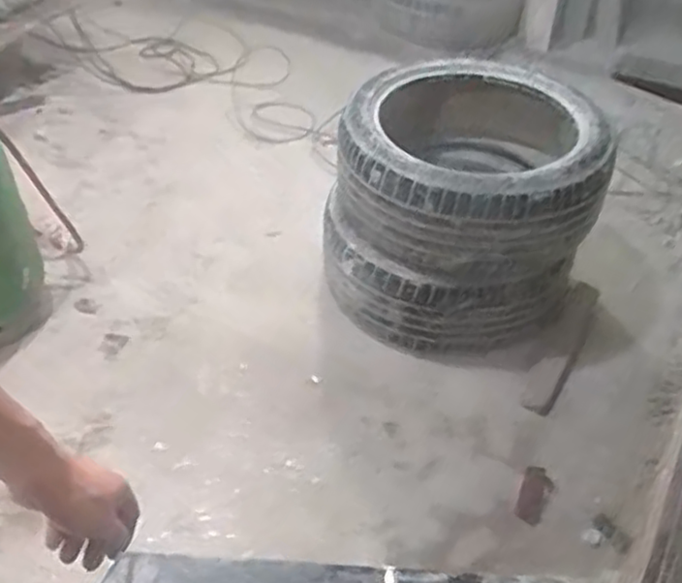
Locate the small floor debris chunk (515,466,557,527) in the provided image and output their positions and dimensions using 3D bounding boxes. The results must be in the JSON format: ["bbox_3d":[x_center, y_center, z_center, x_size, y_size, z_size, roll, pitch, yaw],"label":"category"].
[{"bbox_3d":[0.405,0.425,1.482,0.059,0.032,0.130,17,46,15],"label":"small floor debris chunk"}]

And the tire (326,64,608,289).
[{"bbox_3d":[0.313,-0.324,1.753,0.607,0.257,0.635,9,43,8],"label":"tire"}]

